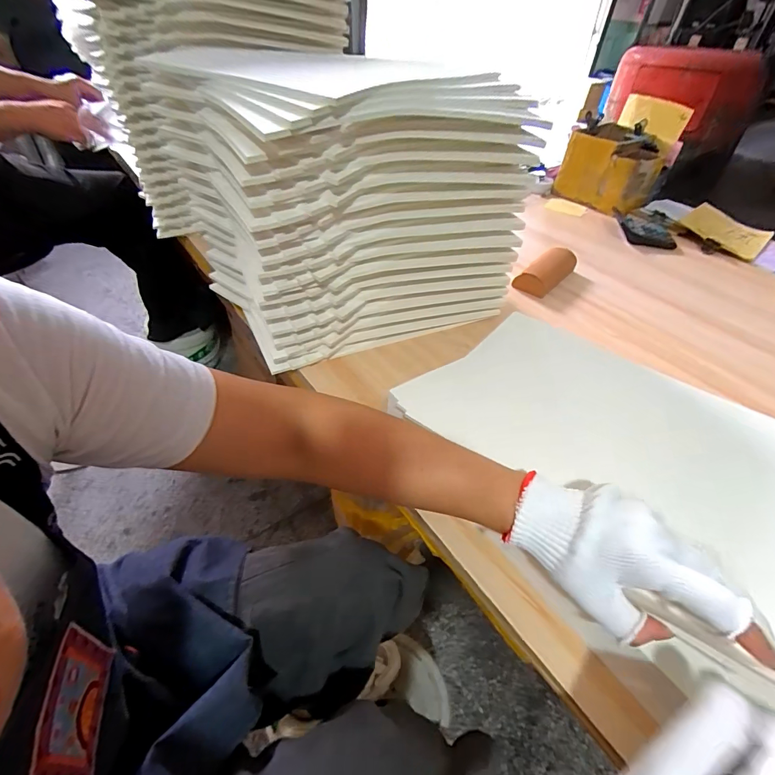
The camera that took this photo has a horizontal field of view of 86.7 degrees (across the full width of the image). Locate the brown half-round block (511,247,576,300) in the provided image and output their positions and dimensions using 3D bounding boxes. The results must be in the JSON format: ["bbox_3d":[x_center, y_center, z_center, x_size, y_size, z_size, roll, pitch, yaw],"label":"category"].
[{"bbox_3d":[0.305,-0.219,0.785,0.056,0.038,0.169,33,50,27],"label":"brown half-round block"}]

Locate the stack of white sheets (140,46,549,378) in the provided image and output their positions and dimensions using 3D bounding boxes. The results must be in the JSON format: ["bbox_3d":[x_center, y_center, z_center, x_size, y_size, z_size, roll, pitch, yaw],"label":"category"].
[{"bbox_3d":[-0.047,-0.233,0.552,0.399,0.342,0.263,-24,51,-28],"label":"stack of white sheets"}]

